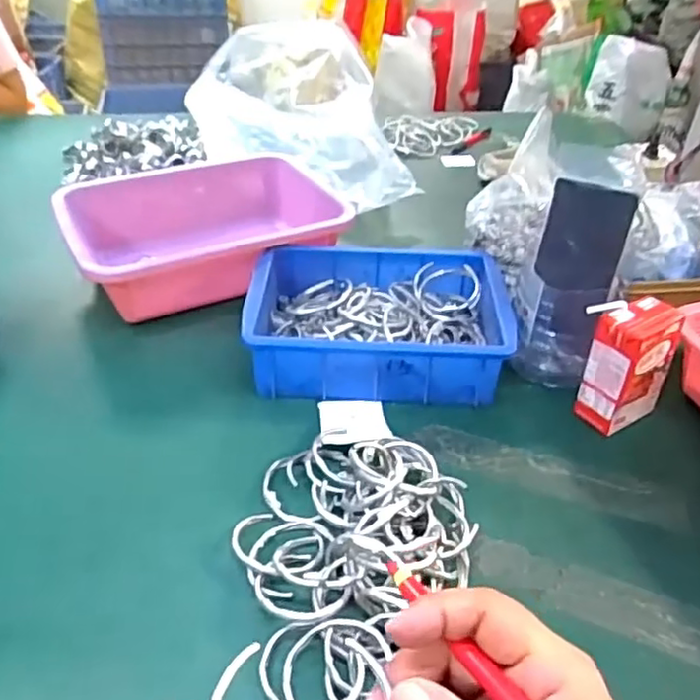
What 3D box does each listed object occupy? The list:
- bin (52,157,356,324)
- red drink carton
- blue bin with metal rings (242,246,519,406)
[{"bbox_3d":[-0.174,-0.135,0.776,0.296,0.088,0.226,-14,40,-21],"label":"bin"},{"bbox_3d":[0.242,0.014,0.575,0.067,0.120,0.045,-18,42,-25],"label":"red drink carton"},{"bbox_3d":[0.026,-0.029,0.648,0.238,0.068,0.167,3,37,0],"label":"blue bin with metal rings"}]

